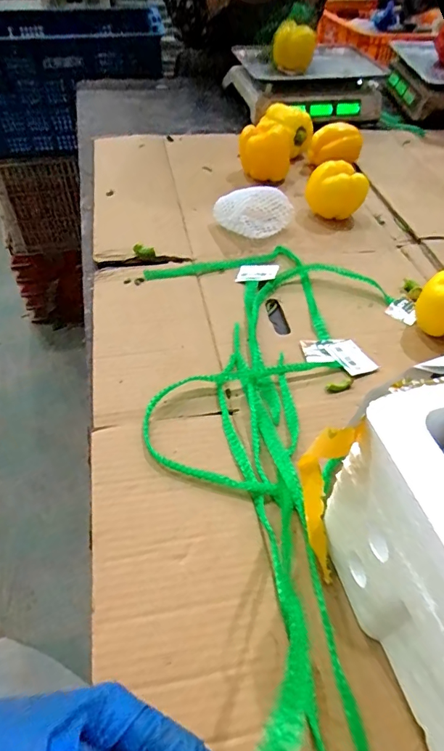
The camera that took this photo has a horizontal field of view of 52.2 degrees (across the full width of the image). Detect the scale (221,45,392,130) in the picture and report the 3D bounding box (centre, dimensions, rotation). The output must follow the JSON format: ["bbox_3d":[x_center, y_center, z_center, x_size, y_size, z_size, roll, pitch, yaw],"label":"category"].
[{"bbox_3d":[0.219,-0.717,1.109,0.364,0.102,0.247,-10,49,-12],"label":"scale"}]

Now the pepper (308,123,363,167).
[{"bbox_3d":[0.227,-0.463,0.913,0.095,0.067,0.081,37,56,26],"label":"pepper"}]

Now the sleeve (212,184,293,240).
[{"bbox_3d":[0.055,-0.268,0.734,0.130,0.072,0.056,-2,48,-5],"label":"sleeve"}]

